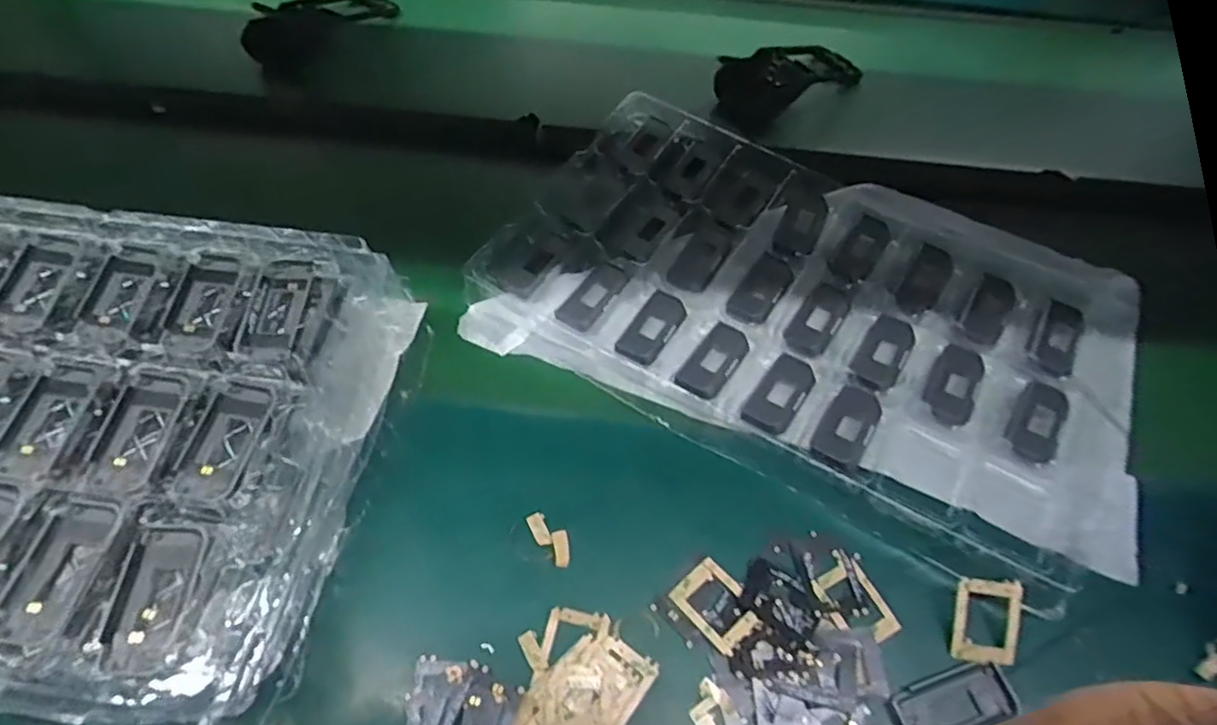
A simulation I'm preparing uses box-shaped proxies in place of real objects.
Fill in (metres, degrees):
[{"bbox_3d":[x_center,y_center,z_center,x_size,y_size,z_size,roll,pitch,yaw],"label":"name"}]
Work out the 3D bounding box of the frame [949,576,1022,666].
[{"bbox_3d":[0.249,0.169,0.438,0.040,0.008,0.053,7,87,7],"label":"frame"}]

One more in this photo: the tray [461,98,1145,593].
[{"bbox_3d":[0.178,-0.060,0.580,0.524,0.032,0.331,25,60,13],"label":"tray"}]

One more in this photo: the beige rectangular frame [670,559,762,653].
[{"bbox_3d":[0.073,0.161,0.445,0.040,0.008,0.053,-36,66,-22],"label":"beige rectangular frame"}]

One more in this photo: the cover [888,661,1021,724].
[{"bbox_3d":[0.218,0.216,0.420,0.078,0.005,0.039,-18,60,-13],"label":"cover"}]

